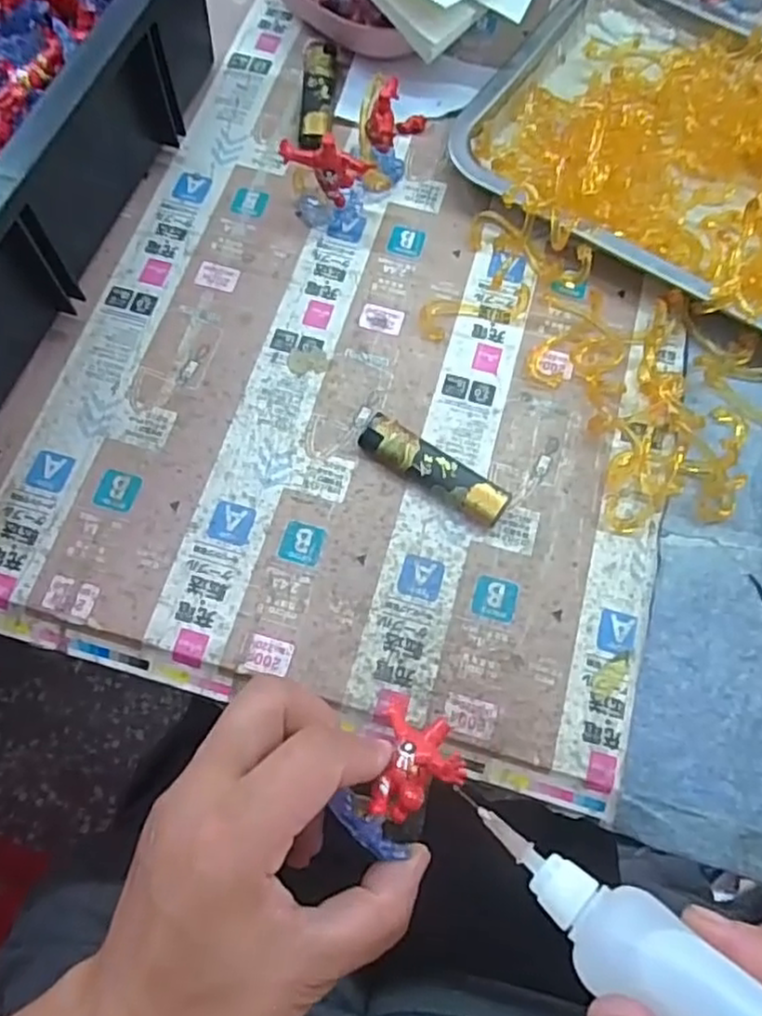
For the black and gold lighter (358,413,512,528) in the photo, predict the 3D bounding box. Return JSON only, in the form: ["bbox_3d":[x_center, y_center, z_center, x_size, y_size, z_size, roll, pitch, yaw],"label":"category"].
[{"bbox_3d":[0.026,-0.018,0.343,0.080,0.013,0.021,34,73,12],"label":"black and gold lighter"}]

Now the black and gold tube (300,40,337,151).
[{"bbox_3d":[-0.040,-0.257,0.428,0.020,0.012,0.089,2,69,0],"label":"black and gold tube"}]

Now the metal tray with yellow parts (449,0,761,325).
[{"bbox_3d":[0.219,-0.200,0.402,0.317,0.039,0.214,31,72,10],"label":"metal tray with yellow parts"}]

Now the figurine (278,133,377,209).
[{"bbox_3d":[-0.029,-0.184,0.384,0.049,0.047,0.013,-5,69,-2],"label":"figurine"}]

